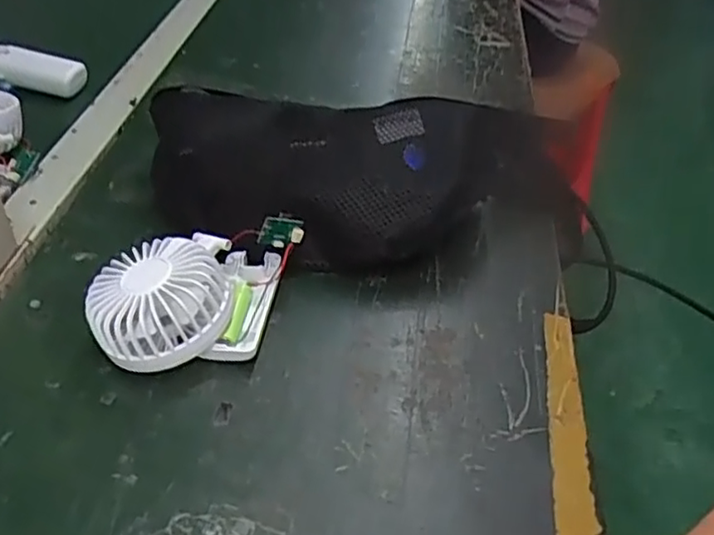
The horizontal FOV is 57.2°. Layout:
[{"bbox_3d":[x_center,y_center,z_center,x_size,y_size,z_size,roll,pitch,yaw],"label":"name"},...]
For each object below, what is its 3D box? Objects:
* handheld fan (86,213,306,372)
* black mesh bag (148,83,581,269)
[{"bbox_3d":[-0.109,0.015,0.434,0.108,0.058,0.116,11,43,8],"label":"handheld fan"},{"bbox_3d":[0.006,-0.071,0.514,0.350,0.082,0.149,5,43,1],"label":"black mesh bag"}]

